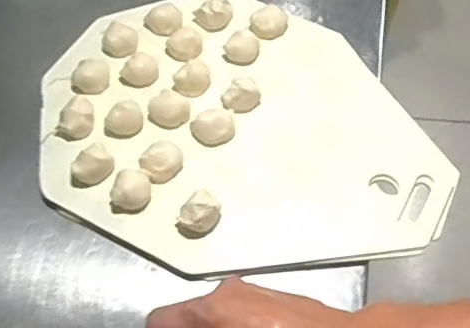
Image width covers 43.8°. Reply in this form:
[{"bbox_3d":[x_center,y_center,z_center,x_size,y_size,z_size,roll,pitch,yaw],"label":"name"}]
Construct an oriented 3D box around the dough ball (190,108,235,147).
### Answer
[{"bbox_3d":[-0.027,-0.045,0.713,0.046,0.029,0.043,-1,59,1],"label":"dough ball"}]

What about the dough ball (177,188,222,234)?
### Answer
[{"bbox_3d":[-0.040,0.059,0.648,0.042,0.050,0.032,-41,66,-20],"label":"dough ball"}]

